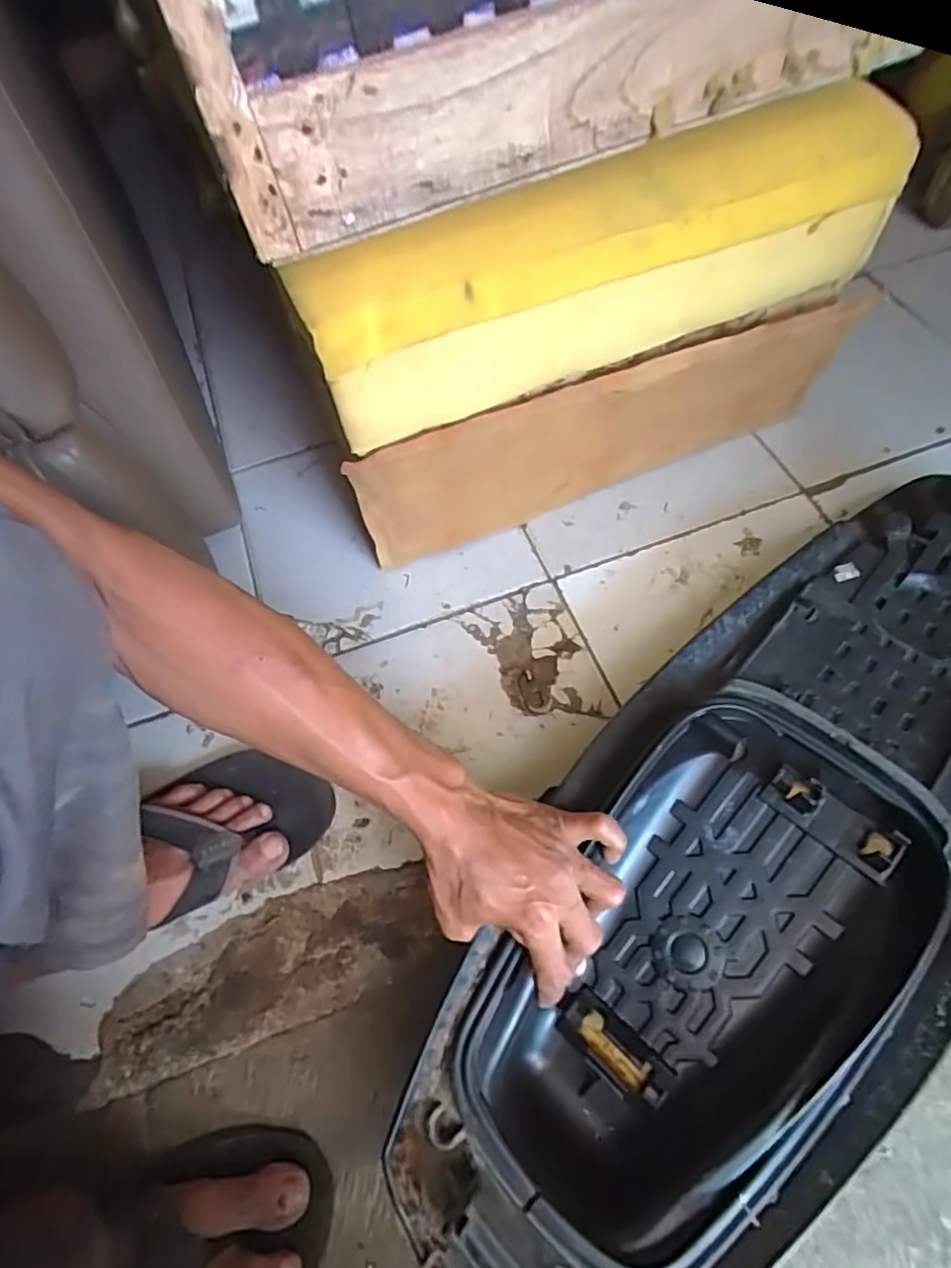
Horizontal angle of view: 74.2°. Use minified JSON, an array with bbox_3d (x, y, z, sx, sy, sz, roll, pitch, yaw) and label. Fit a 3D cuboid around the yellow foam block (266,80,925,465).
[{"bbox_3d":[0.118,-0.288,0.493,0.503,0.146,0.039,-24,61,-9],"label":"yellow foam block"}]

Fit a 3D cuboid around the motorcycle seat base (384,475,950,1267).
[{"bbox_3d":[0.225,0.125,0.453,0.248,0.089,0.681,36,67,22],"label":"motorcycle seat base"}]

